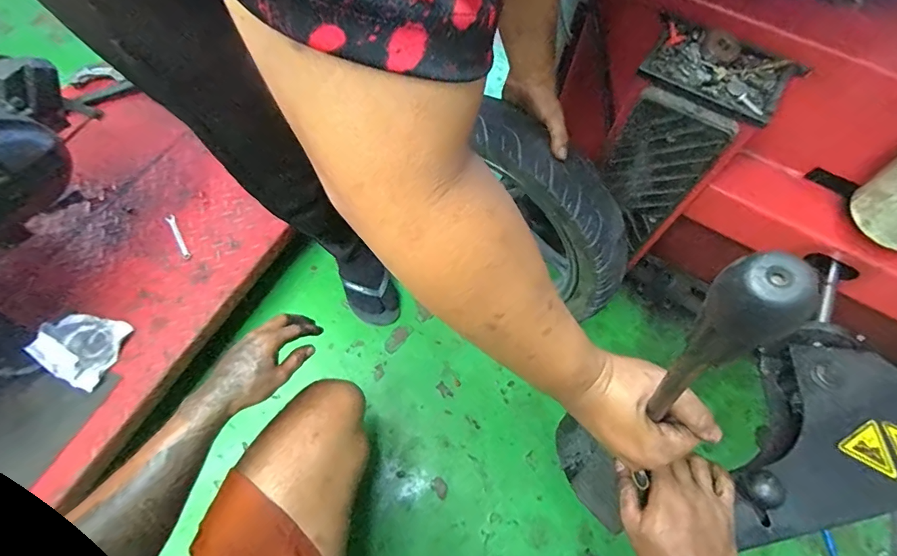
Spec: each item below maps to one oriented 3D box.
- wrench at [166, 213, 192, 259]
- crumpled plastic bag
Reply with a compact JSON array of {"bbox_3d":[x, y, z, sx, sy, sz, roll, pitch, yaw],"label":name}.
[{"bbox_3d":[-0.554,-0.085,0.885,0.017,0.006,0.117,-30,69,-17],"label":"wrench"},{"bbox_3d":[-0.637,0.112,0.746,0.120,0.061,0.123,23,64,9],"label":"crumpled plastic bag"}]

